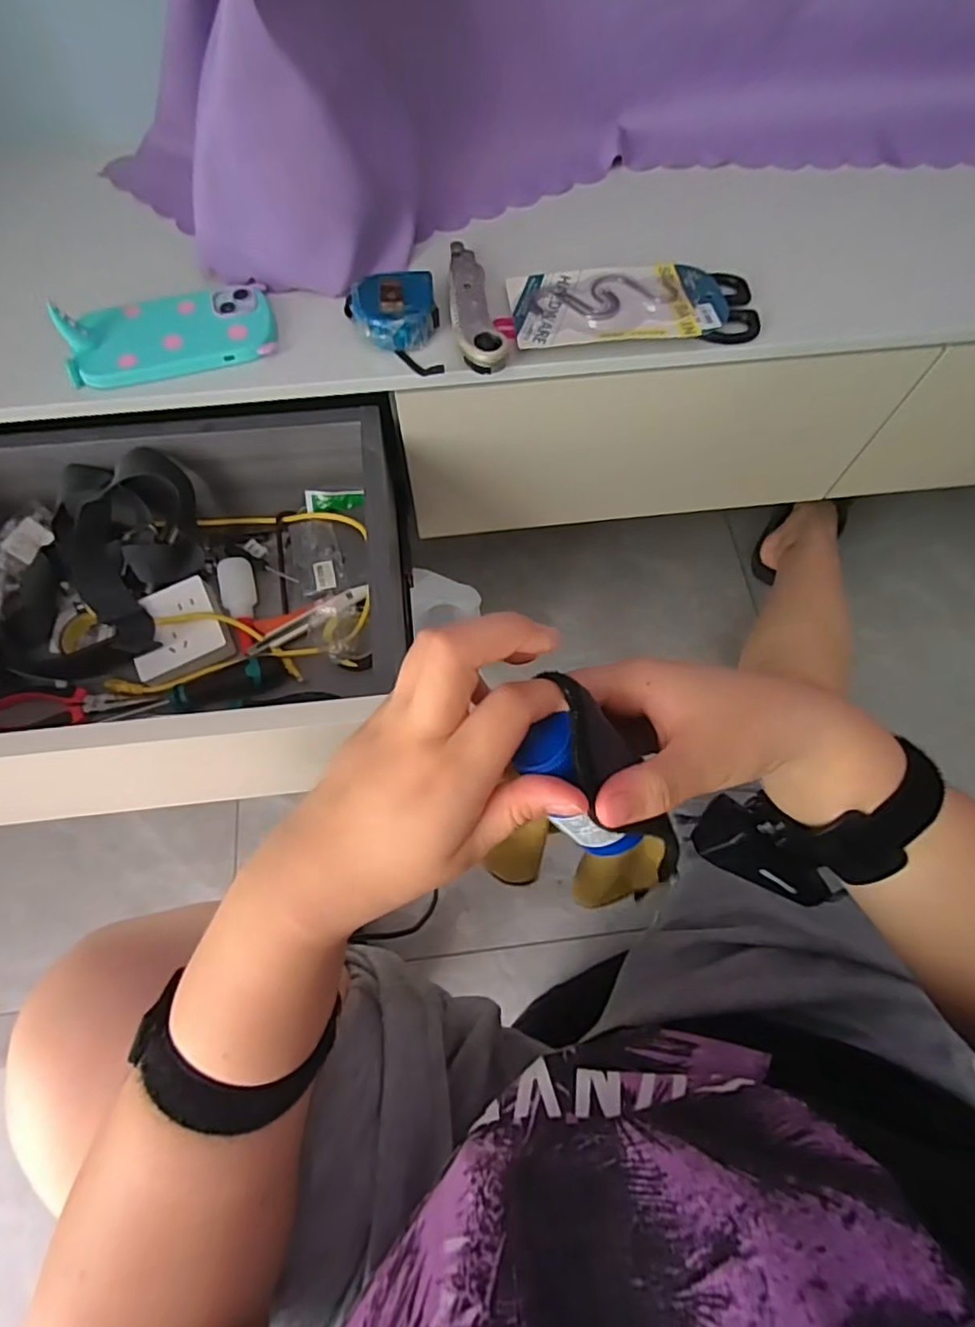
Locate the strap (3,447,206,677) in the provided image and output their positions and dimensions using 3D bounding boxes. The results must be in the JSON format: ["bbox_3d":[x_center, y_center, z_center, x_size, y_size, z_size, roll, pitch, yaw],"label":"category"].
[{"bbox_3d":[-0.384,-0.095,0.571,0.162,0.106,0.201,10,68,3],"label":"strap"}]

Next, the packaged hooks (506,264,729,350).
[{"bbox_3d":[0.110,-0.307,0.513,0.176,0.011,0.090,-4,68,-3],"label":"packaged hooks"}]

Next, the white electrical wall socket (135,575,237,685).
[{"bbox_3d":[-0.304,-0.035,0.595,0.086,0.026,0.087,-20,69,-9],"label":"white electrical wall socket"}]

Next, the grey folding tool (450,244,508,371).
[{"bbox_3d":[-0.014,-0.303,0.508,0.039,0.021,0.140,-10,68,-5],"label":"grey folding tool"}]

